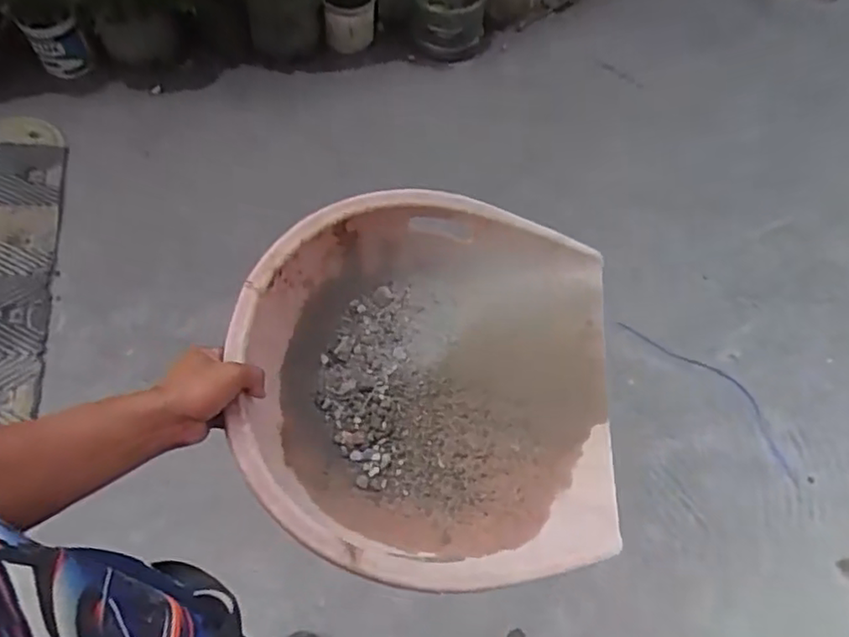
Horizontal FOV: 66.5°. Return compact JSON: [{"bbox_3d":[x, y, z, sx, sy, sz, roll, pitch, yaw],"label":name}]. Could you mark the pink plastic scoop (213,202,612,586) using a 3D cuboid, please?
[{"bbox_3d":[0.012,0.067,0.712,0.393,0.175,0.411,1,58,-1],"label":"pink plastic scoop"}]

